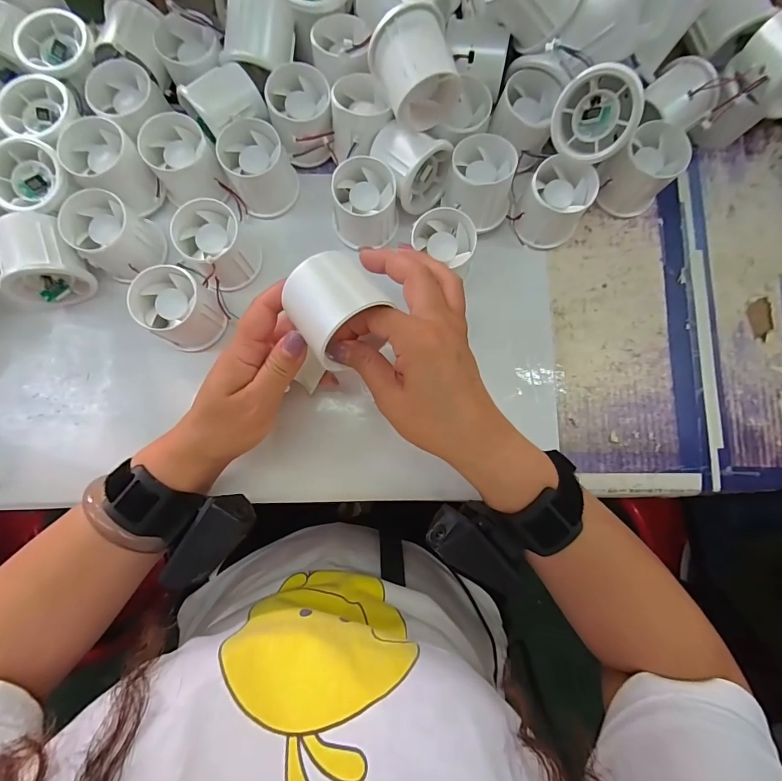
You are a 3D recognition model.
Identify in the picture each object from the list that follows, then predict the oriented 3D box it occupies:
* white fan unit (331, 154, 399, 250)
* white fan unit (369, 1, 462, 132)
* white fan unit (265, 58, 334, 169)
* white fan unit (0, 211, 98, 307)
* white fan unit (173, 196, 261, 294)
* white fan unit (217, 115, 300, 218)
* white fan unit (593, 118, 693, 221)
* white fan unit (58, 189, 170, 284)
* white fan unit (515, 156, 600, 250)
[{"bbox_3d":[-0.022,-0.154,0.318,0.055,0.041,0.058,0,83,-2],"label":"white fan unit"},{"bbox_3d":[0.018,-0.230,0.278,0.053,0.058,0.047,-25,84,-5],"label":"white fan unit"},{"bbox_3d":[-0.076,-0.231,0.323,0.054,0.046,0.060,-12,83,-3],"label":"white fan unit"},{"bbox_3d":[-0.271,-0.103,0.301,0.050,0.045,0.055,-11,83,-3],"label":"white fan unit"},{"bbox_3d":[-0.141,-0.118,0.308,0.053,0.045,0.052,-35,85,-6],"label":"white fan unit"},{"bbox_3d":[-0.111,-0.186,0.318,0.055,0.042,0.058,-26,84,-5],"label":"white fan unit"},{"bbox_3d":[0.213,-0.186,0.324,0.052,0.047,0.058,44,83,4],"label":"white fan unit"},{"bbox_3d":[-0.225,-0.125,0.306,0.054,0.045,0.056,0,83,-2],"label":"white fan unit"},{"bbox_3d":[0.136,-0.153,0.320,0.057,0.051,0.051,25,83,1],"label":"white fan unit"}]

